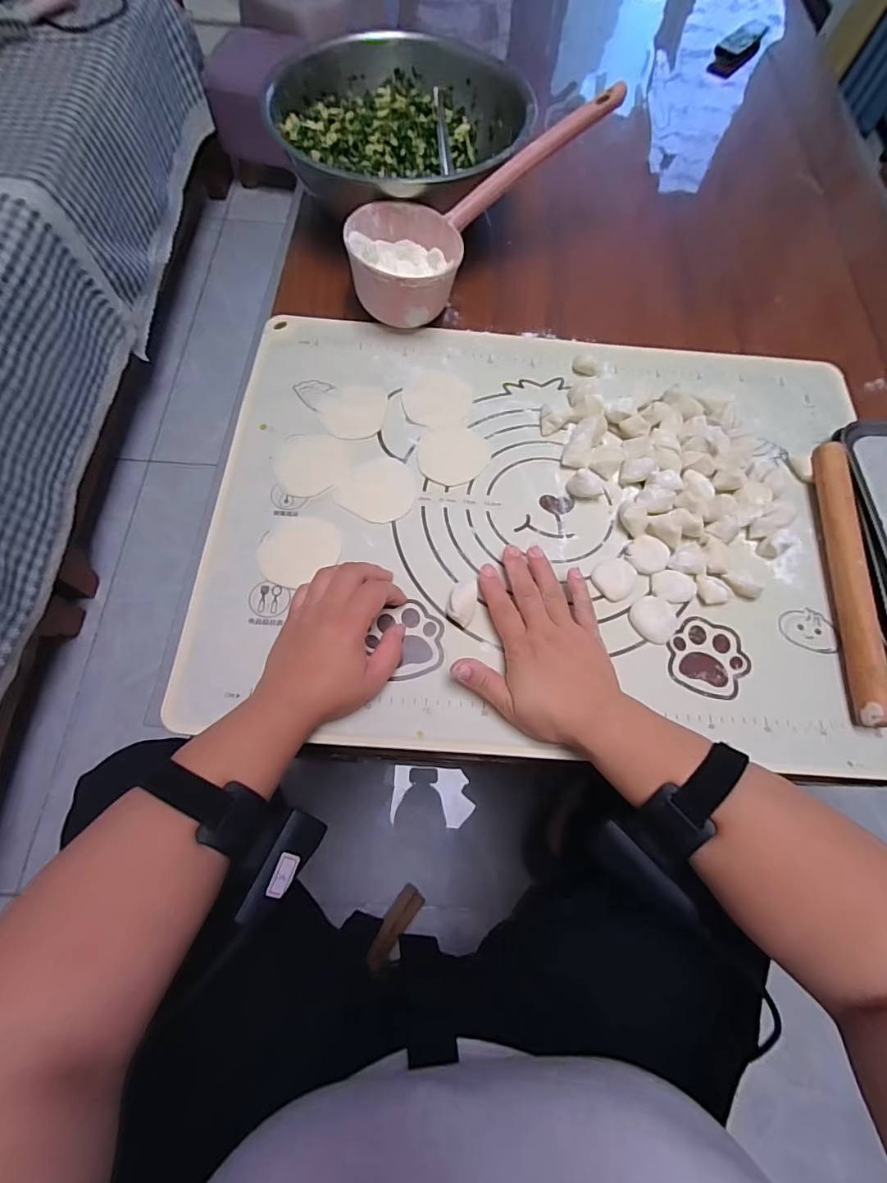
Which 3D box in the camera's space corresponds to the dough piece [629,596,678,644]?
[{"bbox_3d":[0.187,0.024,0.419,0.038,0.013,0.042,-35,74,-15],"label":"dough piece"}]

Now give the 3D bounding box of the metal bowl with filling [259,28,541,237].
[{"bbox_3d":[-0.048,-0.539,0.567,0.280,0.097,0.276,1,69,-2],"label":"metal bowl with filling"}]

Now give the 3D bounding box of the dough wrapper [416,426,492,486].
[{"bbox_3d":[0.011,-0.137,0.478,0.072,0.004,0.068,1,69,-2],"label":"dough wrapper"}]

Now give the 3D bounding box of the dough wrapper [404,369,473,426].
[{"bbox_3d":[-0.006,-0.203,0.499,0.070,0.004,0.066,-1,69,-3],"label":"dough wrapper"}]

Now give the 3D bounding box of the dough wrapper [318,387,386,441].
[{"bbox_3d":[-0.093,-0.185,0.487,0.066,0.004,0.066,1,69,-2],"label":"dough wrapper"}]

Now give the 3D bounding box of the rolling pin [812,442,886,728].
[{"bbox_3d":[0.371,-0.016,0.435,0.029,0.030,0.269,7,68,0],"label":"rolling pin"}]

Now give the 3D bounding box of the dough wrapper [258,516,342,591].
[{"bbox_3d":[-0.130,-0.037,0.431,0.067,0.005,0.070,1,69,-2],"label":"dough wrapper"}]

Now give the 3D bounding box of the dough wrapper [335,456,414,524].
[{"bbox_3d":[-0.064,-0.100,0.458,0.074,0.004,0.069,1,69,-2],"label":"dough wrapper"}]

